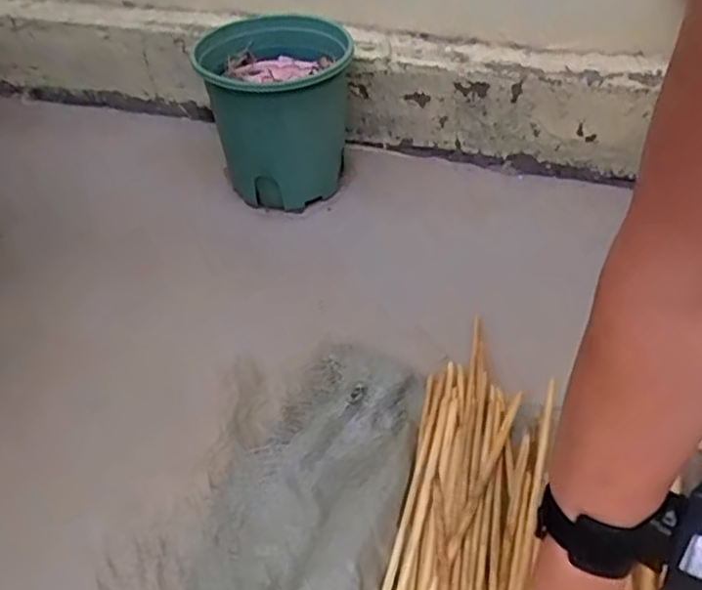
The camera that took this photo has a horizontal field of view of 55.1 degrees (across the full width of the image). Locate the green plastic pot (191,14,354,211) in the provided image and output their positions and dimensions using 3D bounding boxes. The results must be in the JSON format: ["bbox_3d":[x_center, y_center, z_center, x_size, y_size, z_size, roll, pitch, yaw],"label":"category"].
[{"bbox_3d":[-0.103,-0.272,1.003,0.201,0.218,0.217,-3,47,3],"label":"green plastic pot"}]

